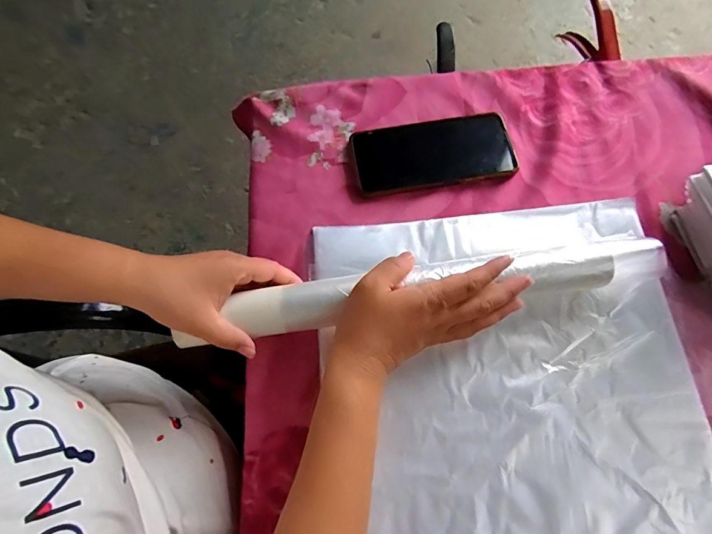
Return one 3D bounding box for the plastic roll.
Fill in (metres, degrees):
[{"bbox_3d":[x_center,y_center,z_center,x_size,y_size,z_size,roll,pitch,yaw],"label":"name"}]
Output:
[{"bbox_3d":[0.055,0.020,0.332,0.390,0.039,0.039,-9,70,-2],"label":"plastic roll"}]

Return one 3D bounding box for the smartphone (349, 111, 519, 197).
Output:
[{"bbox_3d":[0.079,-0.119,0.408,0.160,0.012,0.077,-10,70,-1],"label":"smartphone"}]

